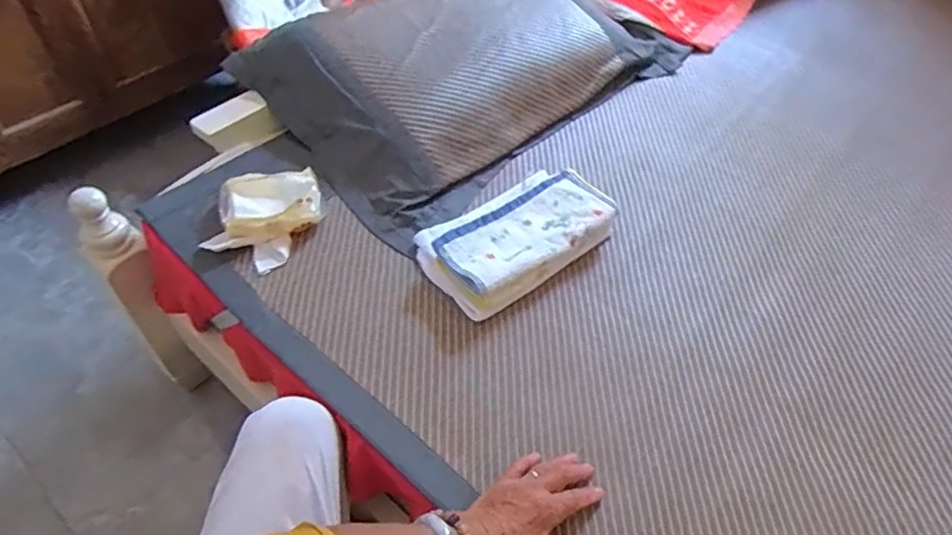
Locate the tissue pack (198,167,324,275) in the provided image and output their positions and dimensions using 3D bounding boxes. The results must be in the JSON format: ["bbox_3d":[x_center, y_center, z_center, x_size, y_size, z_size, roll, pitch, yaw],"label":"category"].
[{"bbox_3d":[-0.282,-0.077,0.808,0.133,0.050,0.158,19,52,13],"label":"tissue pack"}]

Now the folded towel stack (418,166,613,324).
[{"bbox_3d":[0.053,-0.050,0.813,0.261,0.063,0.154,-32,58,-26],"label":"folded towel stack"}]

